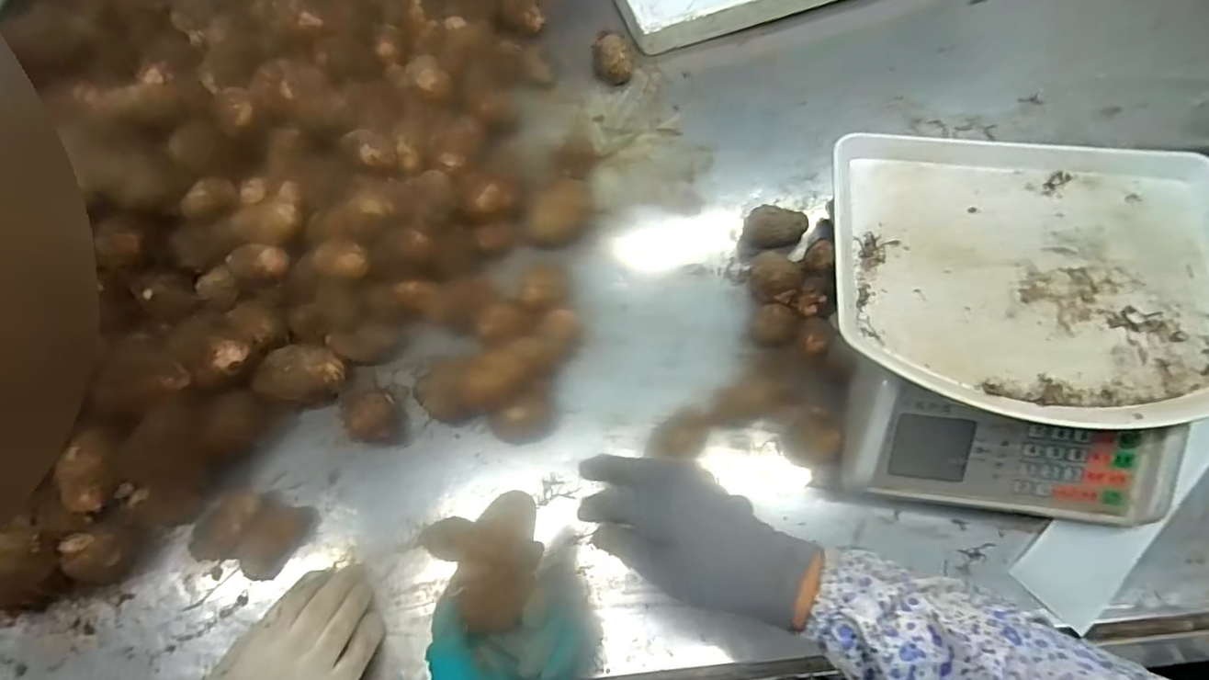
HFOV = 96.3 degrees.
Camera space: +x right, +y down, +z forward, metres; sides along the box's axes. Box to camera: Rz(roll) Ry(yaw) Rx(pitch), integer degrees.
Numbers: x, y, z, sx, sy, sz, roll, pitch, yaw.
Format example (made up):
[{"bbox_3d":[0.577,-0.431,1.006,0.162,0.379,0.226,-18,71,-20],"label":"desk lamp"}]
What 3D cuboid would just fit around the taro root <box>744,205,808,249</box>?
[{"bbox_3d":[0.177,-0.116,0.548,0.063,0.038,0.040,-19,68,-4],"label":"taro root"}]

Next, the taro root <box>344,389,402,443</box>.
[{"bbox_3d":[-0.214,0.073,0.501,0.042,0.043,0.045,-1,68,3],"label":"taro root"}]

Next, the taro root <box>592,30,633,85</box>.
[{"bbox_3d":[0.010,-0.334,0.641,0.046,0.033,0.055,0,68,3],"label":"taro root"}]

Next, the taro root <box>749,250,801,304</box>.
[{"bbox_3d":[0.161,-0.056,0.523,0.045,0.044,0.048,-1,68,3],"label":"taro root"}]

